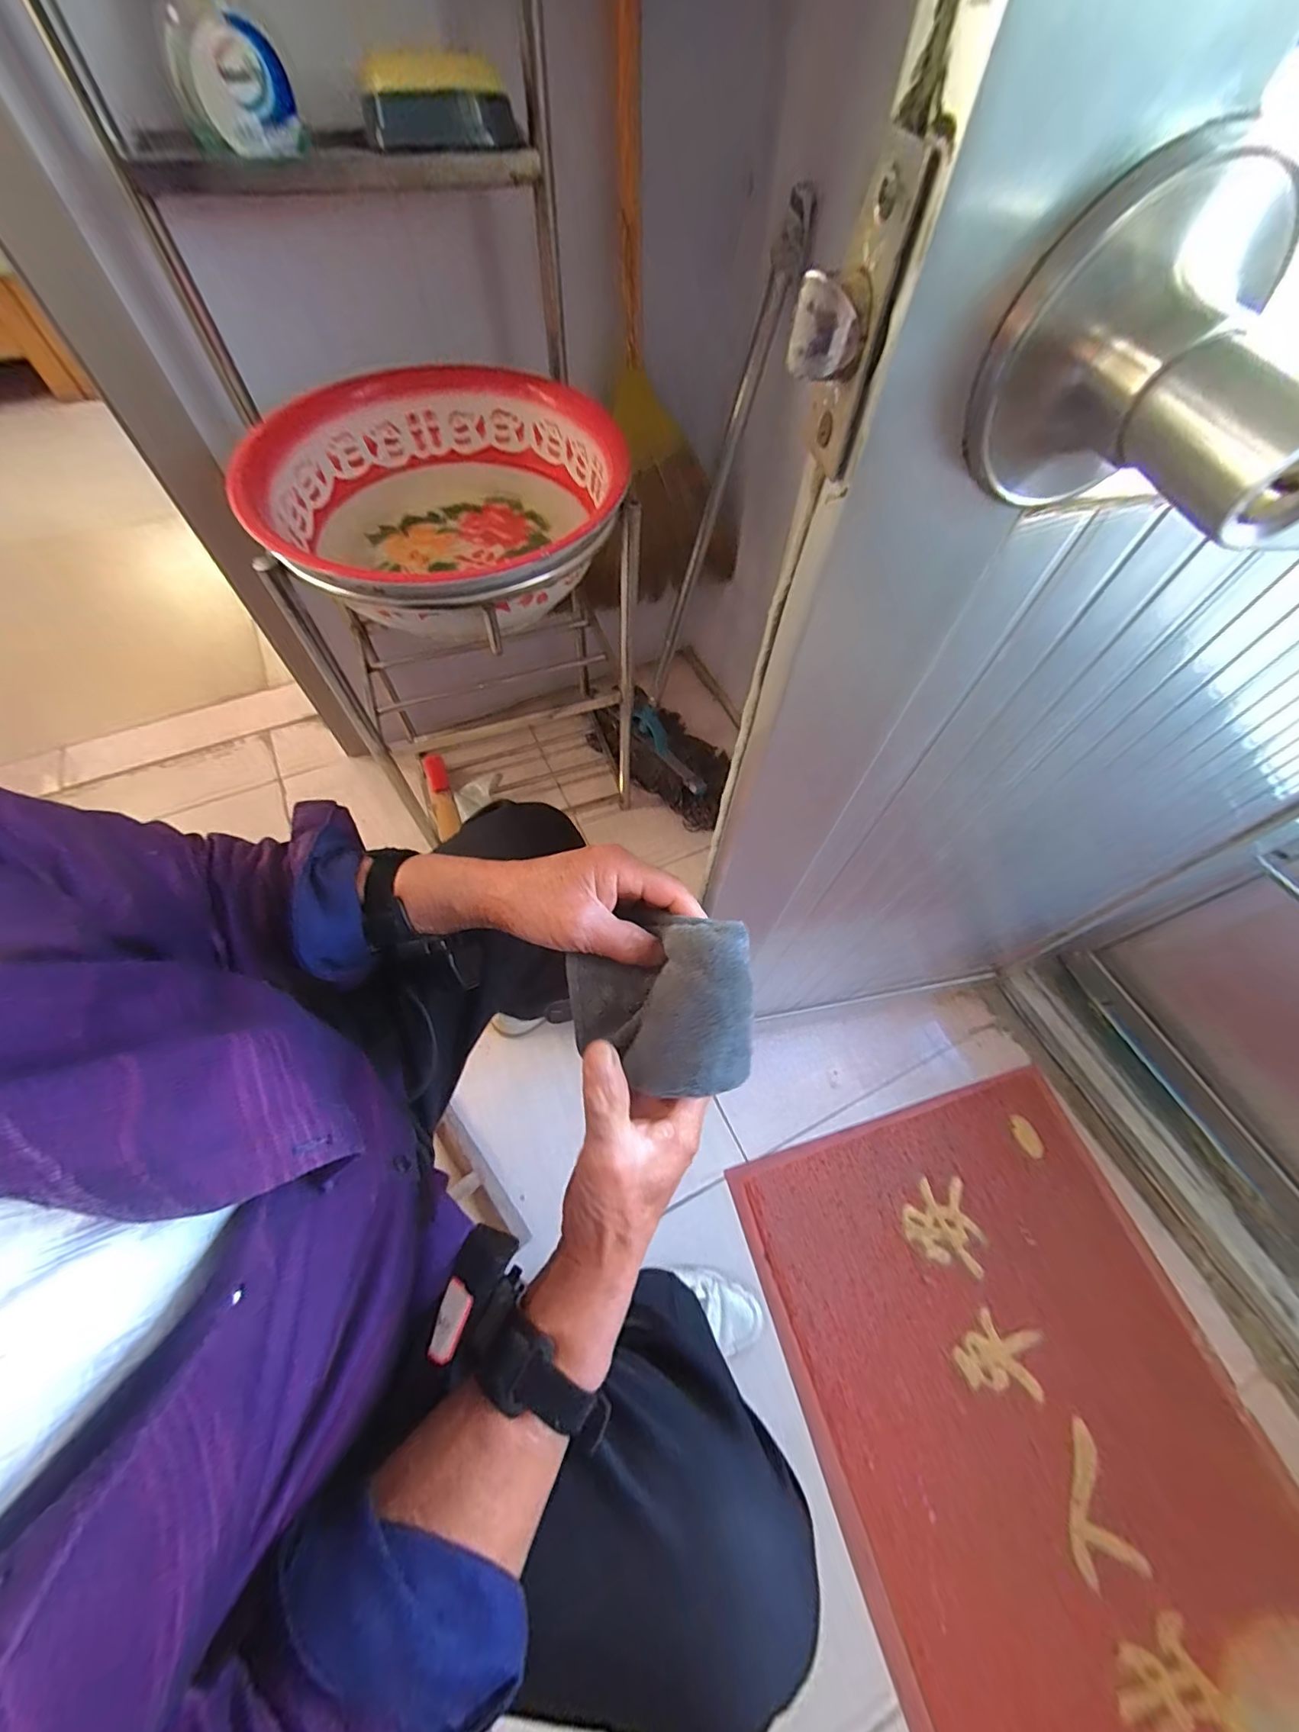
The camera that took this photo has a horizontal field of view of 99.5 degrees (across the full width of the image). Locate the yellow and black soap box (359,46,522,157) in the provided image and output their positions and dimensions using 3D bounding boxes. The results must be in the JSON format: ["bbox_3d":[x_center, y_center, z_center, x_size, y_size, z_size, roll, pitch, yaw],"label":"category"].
[{"bbox_3d":[-0.187,-0.687,0.495,0.139,0.050,0.059,-12,63,-8],"label":"yellow and black soap box"}]

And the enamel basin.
[{"bbox_3d":[-0.217,-0.401,0.606,0.363,0.096,0.368,1,62,-1],"label":"enamel basin"}]

